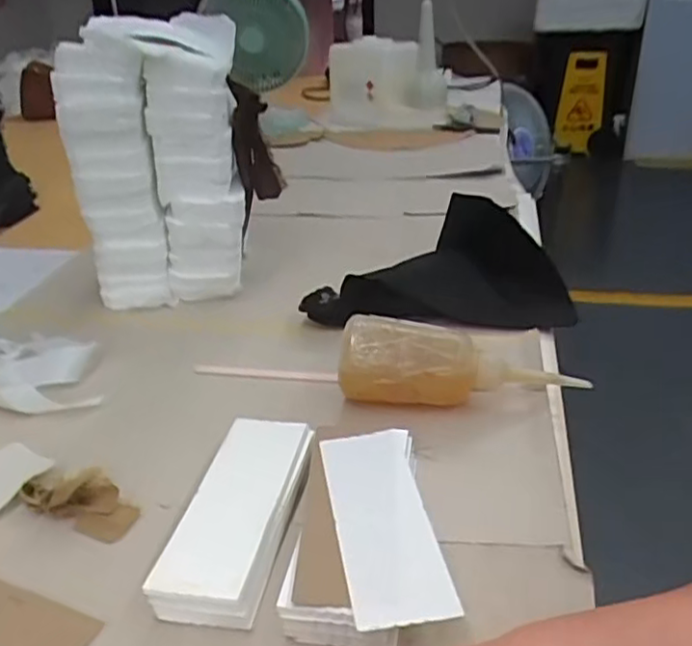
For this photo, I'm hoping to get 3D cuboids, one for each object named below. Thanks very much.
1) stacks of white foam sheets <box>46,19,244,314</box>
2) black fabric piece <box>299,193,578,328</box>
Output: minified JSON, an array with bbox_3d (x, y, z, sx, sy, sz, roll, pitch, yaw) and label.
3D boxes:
[{"bbox_3d":[-0.175,-0.143,0.639,0.152,0.256,0.112,-6,27,-5],"label":"stacks of white foam sheets"},{"bbox_3d":[0.087,-0.053,0.630,0.244,0.077,0.106,1,27,5],"label":"black fabric piece"}]

